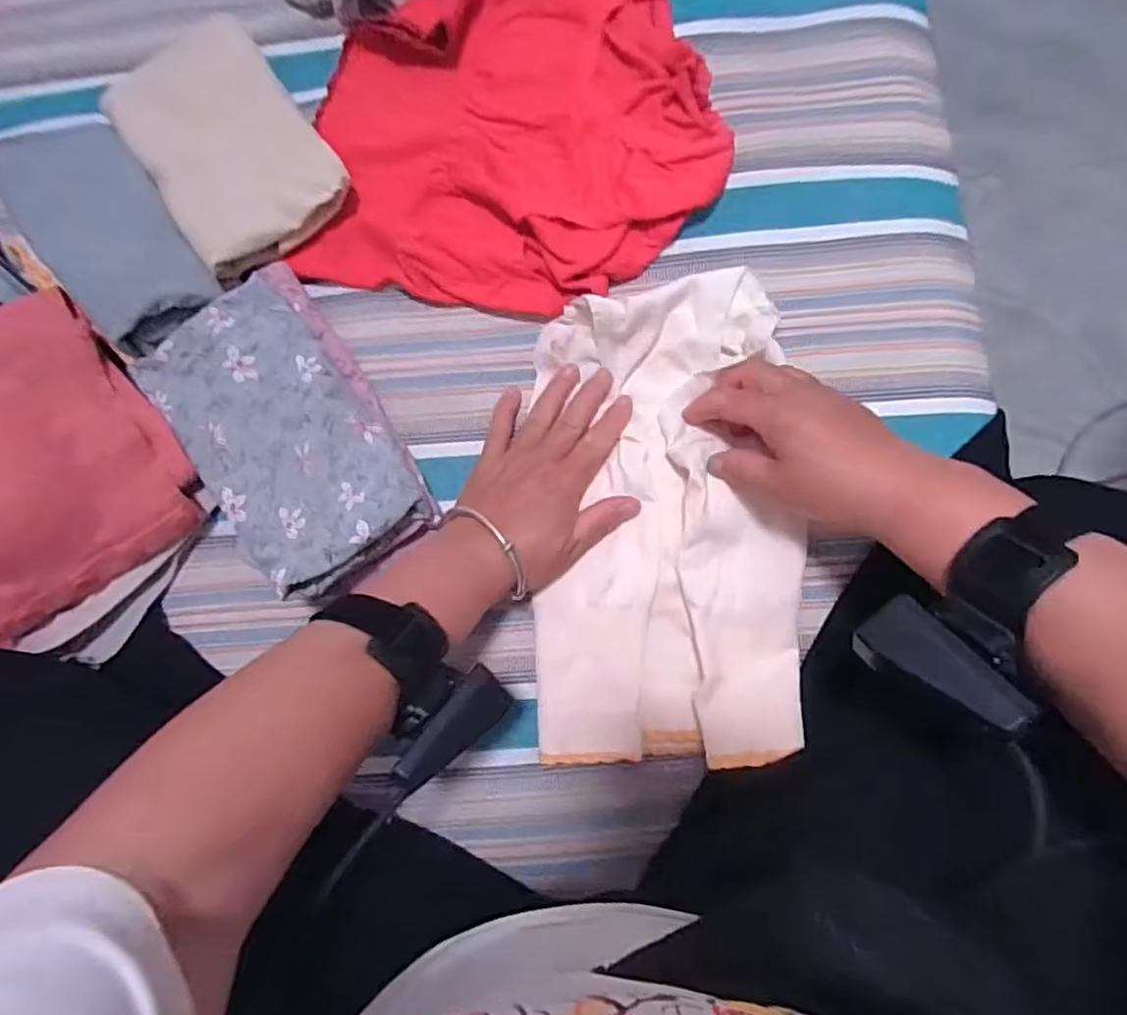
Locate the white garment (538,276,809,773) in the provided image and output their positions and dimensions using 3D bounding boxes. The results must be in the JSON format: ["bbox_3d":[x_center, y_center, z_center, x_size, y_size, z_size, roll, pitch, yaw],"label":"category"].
[{"bbox_3d":[0.066,0.006,0.422,0.161,0.040,0.297,1,83,-1],"label":"white garment"}]

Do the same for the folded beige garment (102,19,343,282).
[{"bbox_3d":[-0.244,-0.265,0.465,0.115,0.038,0.220,-37,80,-1],"label":"folded beige garment"}]

